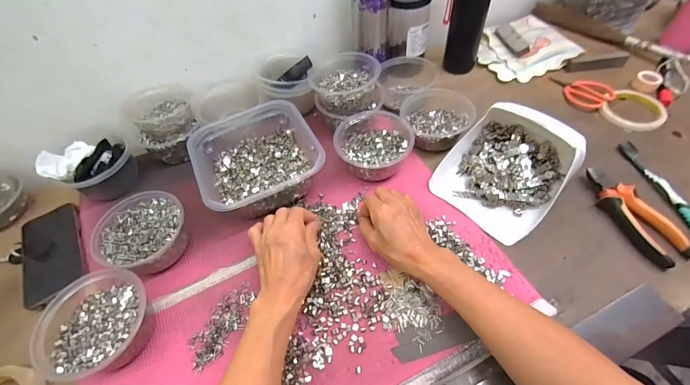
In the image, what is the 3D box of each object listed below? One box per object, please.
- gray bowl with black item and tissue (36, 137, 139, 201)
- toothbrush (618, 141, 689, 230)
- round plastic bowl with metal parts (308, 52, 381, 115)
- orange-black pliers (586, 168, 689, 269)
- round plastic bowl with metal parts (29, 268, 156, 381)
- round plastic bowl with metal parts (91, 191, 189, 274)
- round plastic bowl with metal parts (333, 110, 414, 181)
[{"bbox_3d":[-0.391,-0.035,0.521,0.110,0.081,0.087,-39,61,-21],"label":"gray bowl with black item and tissue"},{"bbox_3d":[0.458,-0.004,0.470,0.015,0.018,0.184,-9,55,-2],"label":"toothbrush"},{"bbox_3d":[0.000,-0.186,0.550,0.109,0.054,0.110,-2,53,3],"label":"round plastic bowl with metal parts"},{"bbox_3d":[0.390,0.027,0.448,0.053,0.024,0.149,-17,56,-7],"label":"orange-black pliers"},{"bbox_3d":[-0.278,0.154,0.385,0.118,0.056,0.113,-2,55,3],"label":"round plastic bowl with metal parts"},{"bbox_3d":[-0.272,0.058,0.455,0.110,0.055,0.108,-2,55,3],"label":"round plastic bowl with metal parts"},{"bbox_3d":[0.044,-0.081,0.523,0.116,0.059,0.134,-2,55,3],"label":"round plastic bowl with metal parts"}]

